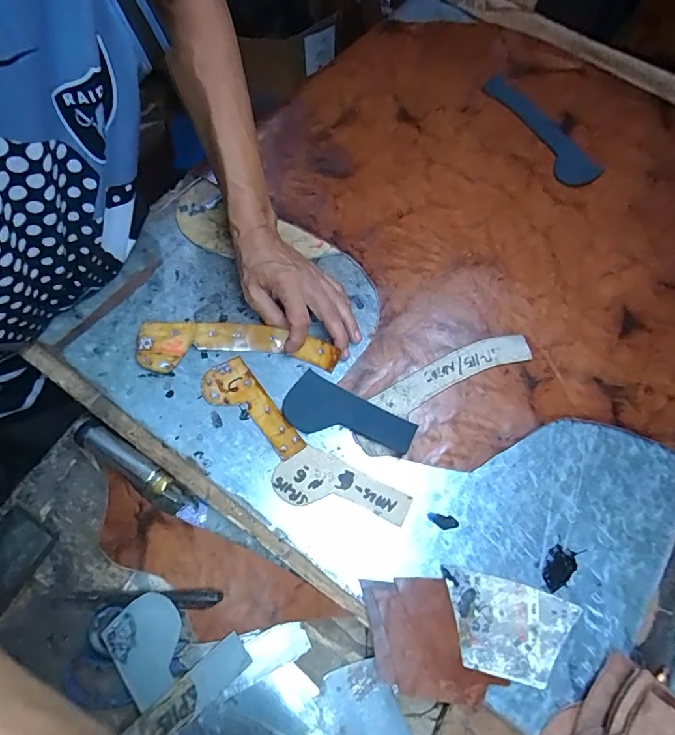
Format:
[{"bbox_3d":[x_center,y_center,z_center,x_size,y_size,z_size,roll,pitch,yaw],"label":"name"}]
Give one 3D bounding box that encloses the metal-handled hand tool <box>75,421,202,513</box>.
[{"bbox_3d":[-0.188,0.092,0.411,0.129,0.022,0.024,28,70,11],"label":"metal-handled hand tool"}]

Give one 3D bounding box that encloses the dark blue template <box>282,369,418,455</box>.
[{"bbox_3d":[0.008,0.053,0.427,0.126,0.007,0.059,28,70,12],"label":"dark blue template"}]

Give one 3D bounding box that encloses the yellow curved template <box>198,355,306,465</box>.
[{"bbox_3d":[-0.087,0.044,0.426,0.048,0.004,0.117,-34,75,-19],"label":"yellow curved template"}]

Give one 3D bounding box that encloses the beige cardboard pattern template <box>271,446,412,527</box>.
[{"bbox_3d":[0.003,0.114,0.404,0.125,0.005,0.052,19,69,8],"label":"beige cardboard pattern template"}]

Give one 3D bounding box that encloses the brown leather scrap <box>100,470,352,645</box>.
[{"bbox_3d":[-0.122,0.189,0.388,0.236,0.009,0.078,25,79,8],"label":"brown leather scrap"}]

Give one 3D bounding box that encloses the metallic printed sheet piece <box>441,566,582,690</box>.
[{"bbox_3d":[0.145,0.221,0.370,0.113,0.004,0.072,14,65,1],"label":"metallic printed sheet piece"}]

